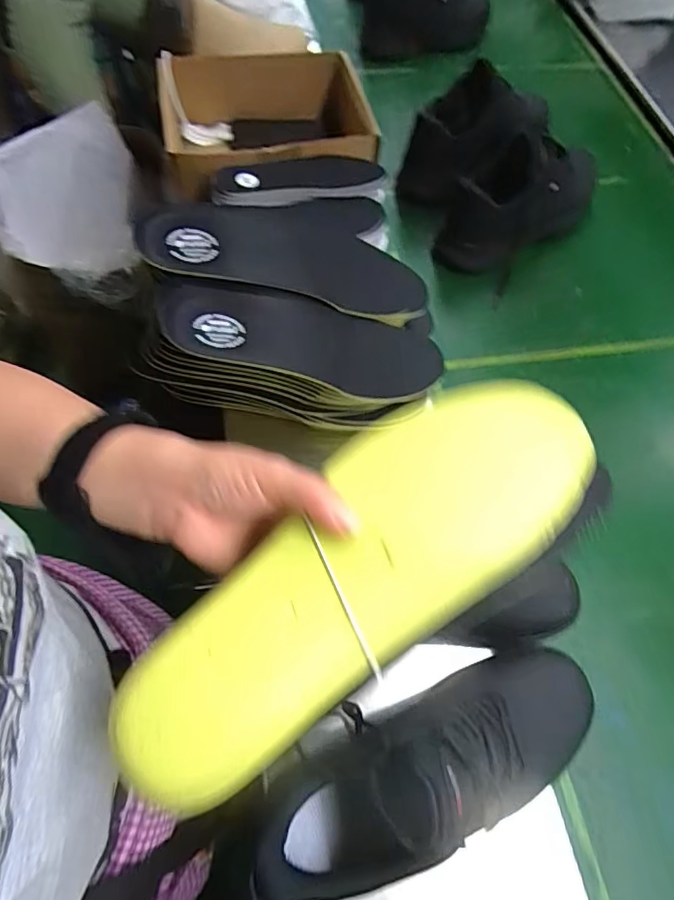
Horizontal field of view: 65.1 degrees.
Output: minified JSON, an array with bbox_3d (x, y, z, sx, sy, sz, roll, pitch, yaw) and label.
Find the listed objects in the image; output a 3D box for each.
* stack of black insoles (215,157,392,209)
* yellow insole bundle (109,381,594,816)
[{"bbox_3d":[-0.047,-0.342,0.675,0.218,0.026,0.079,-9,64,-8],"label":"stack of black insoles"},{"bbox_3d":[0.014,0.055,0.262,0.260,0.030,0.094,-37,70,-17],"label":"yellow insole bundle"}]

